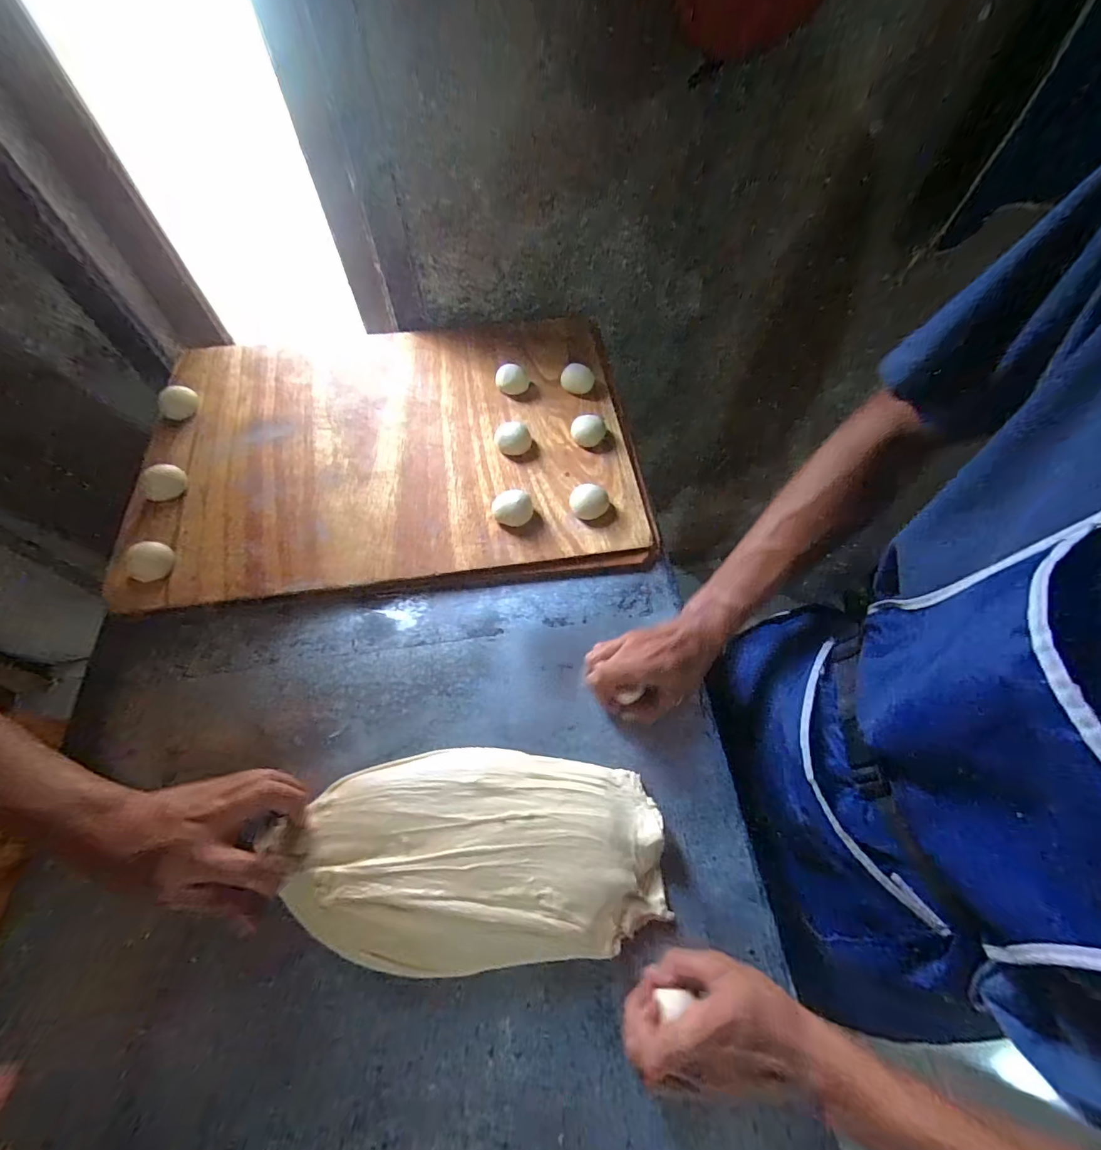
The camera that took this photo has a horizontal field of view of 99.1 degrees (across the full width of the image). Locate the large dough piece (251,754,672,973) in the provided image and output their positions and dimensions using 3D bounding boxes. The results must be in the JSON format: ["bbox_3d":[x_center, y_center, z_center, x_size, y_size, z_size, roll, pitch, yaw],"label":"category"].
[{"bbox_3d":[-0.066,0.231,0.393,0.312,0.030,0.154,-3,63,-2],"label":"large dough piece"}]

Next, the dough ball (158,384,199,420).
[{"bbox_3d":[-0.486,-0.225,0.616,0.042,0.026,0.043,0,63,0],"label":"dough ball"}]

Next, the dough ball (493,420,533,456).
[{"bbox_3d":[-0.048,-0.172,0.590,0.042,0.027,0.042,0,63,0],"label":"dough ball"}]

